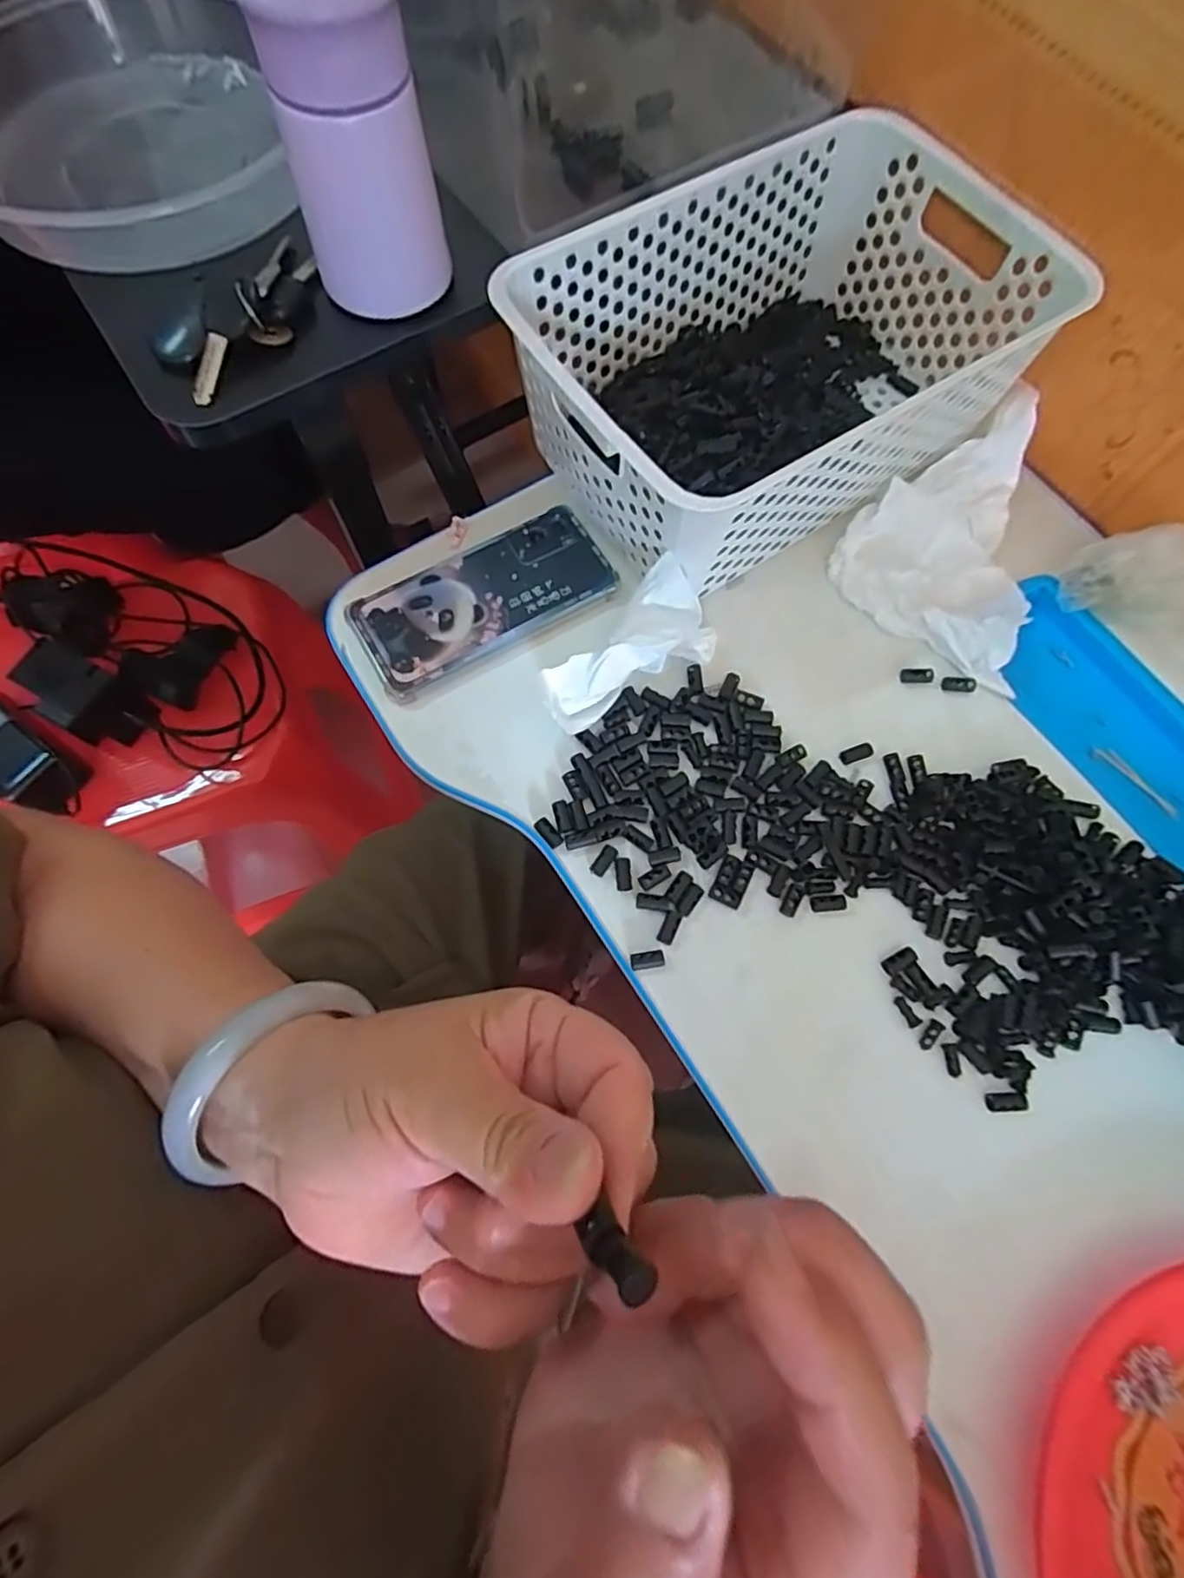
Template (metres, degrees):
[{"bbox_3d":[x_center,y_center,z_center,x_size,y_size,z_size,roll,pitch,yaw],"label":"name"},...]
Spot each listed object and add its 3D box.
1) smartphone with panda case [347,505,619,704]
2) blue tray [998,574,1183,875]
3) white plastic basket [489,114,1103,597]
[{"bbox_3d":[-0.067,-0.120,0.413,0.157,0.007,0.071,-30,75,-11],"label":"smartphone with panda case"},{"bbox_3d":[0.341,-0.028,0.416,0.105,0.020,0.230,-32,75,-12],"label":"blue tray"},{"bbox_3d":[0.114,-0.268,0.415,0.301,0.101,0.198,-33,76,-12],"label":"white plastic basket"}]

